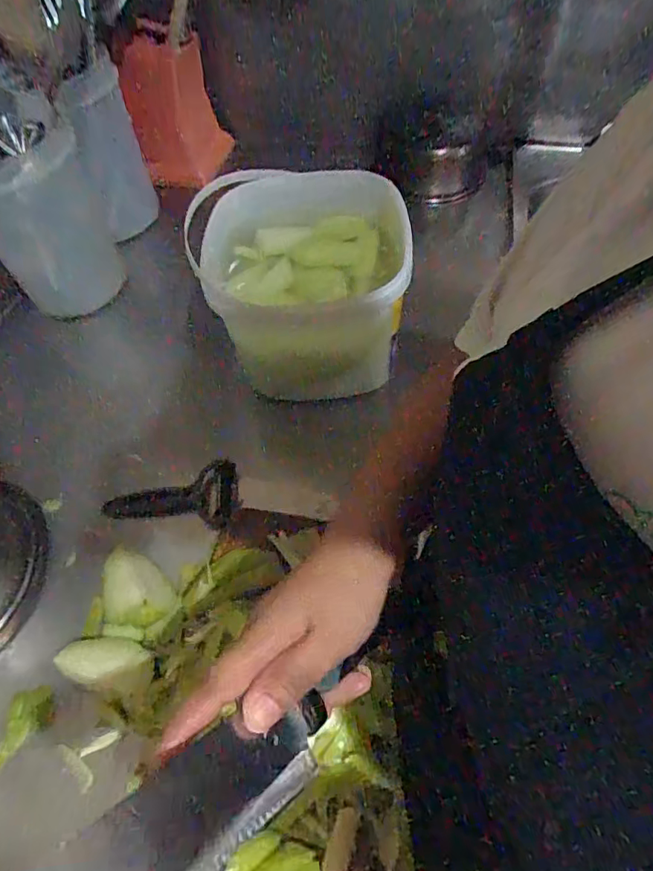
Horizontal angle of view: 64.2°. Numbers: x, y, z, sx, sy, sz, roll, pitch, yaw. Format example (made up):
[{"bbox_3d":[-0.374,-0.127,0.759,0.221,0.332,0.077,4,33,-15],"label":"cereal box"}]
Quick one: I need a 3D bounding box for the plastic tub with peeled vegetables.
[{"bbox_3d":[-0.017,-0.173,0.607,0.209,0.176,0.224,0,56,5],"label":"plastic tub with peeled vegetables"}]

